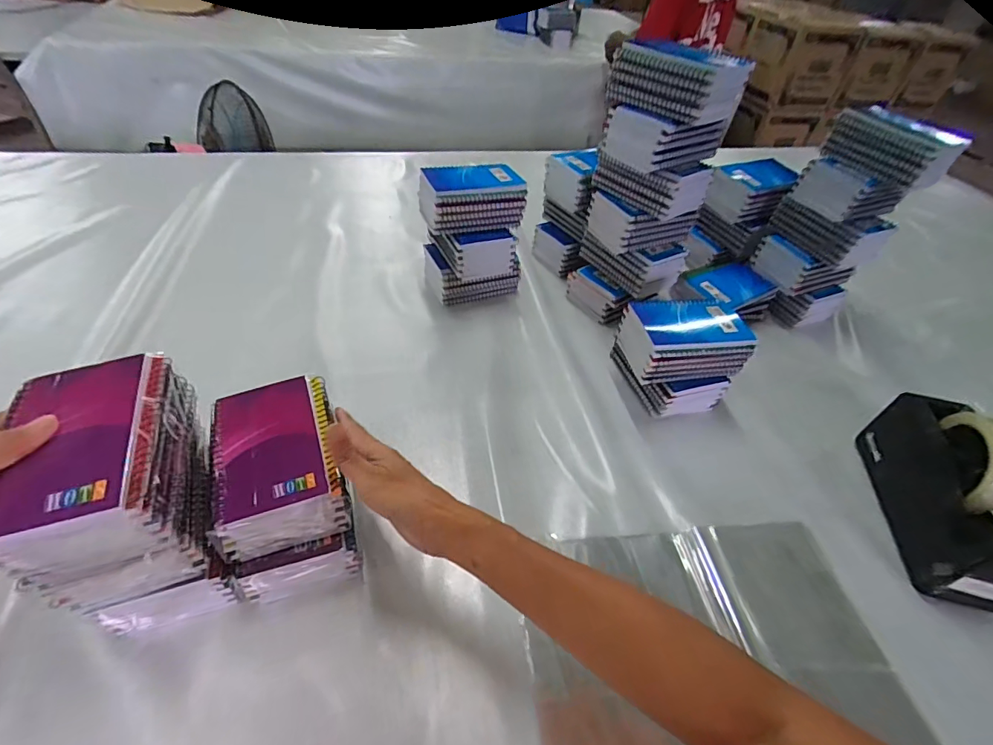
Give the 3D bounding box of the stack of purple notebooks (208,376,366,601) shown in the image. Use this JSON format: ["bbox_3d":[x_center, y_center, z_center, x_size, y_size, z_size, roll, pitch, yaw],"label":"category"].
[{"bbox_3d":[-0.185,0.101,0.413,0.100,0.118,0.148,-14,48,-16],"label":"stack of purple notebooks"}]

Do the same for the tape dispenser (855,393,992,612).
[{"bbox_3d":[0.463,0.112,0.467,0.071,0.111,0.199,13,45,6],"label":"tape dispenser"}]

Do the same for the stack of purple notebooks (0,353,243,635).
[{"bbox_3d":[-0.275,0.099,0.362,0.091,0.169,0.130,-12,47,-15],"label":"stack of purple notebooks"}]

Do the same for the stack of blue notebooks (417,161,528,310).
[{"bbox_3d":[-0.032,-0.198,0.690,0.135,0.175,0.107,-12,48,-19],"label":"stack of blue notebooks"}]

